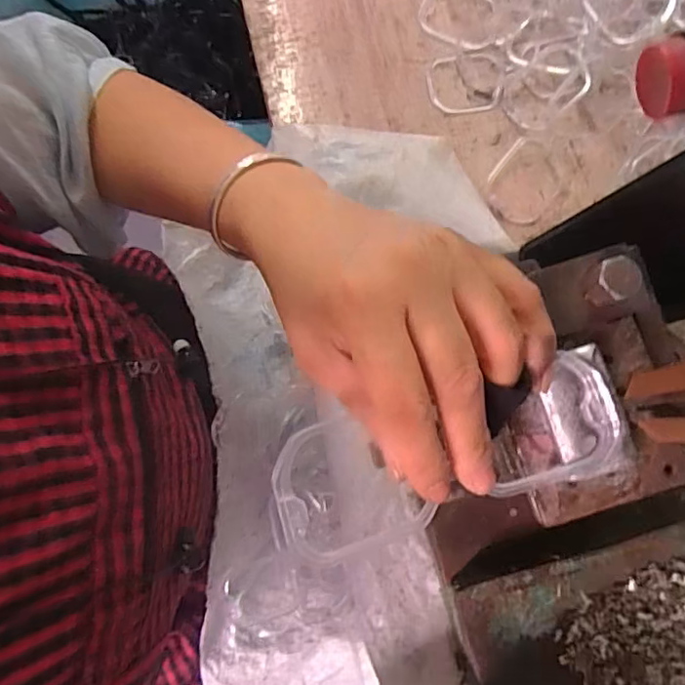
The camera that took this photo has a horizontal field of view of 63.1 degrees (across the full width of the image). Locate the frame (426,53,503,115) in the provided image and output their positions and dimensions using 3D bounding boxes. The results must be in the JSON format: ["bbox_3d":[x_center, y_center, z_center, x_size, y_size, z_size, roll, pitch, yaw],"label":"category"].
[{"bbox_3d":[0.114,-0.241,0.516,0.072,0.004,0.062,-9,81,-2],"label":"frame"}]

